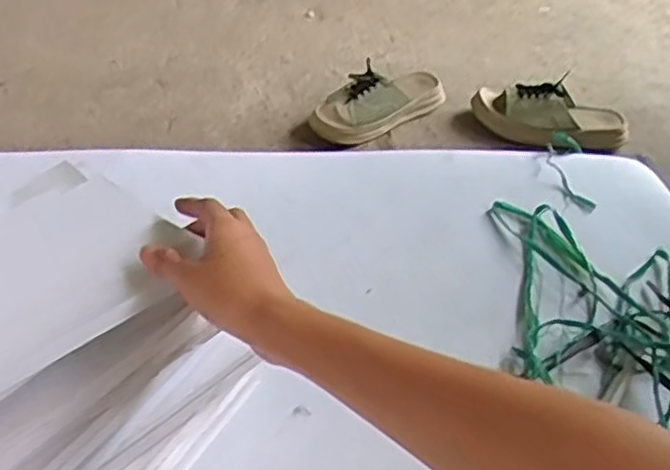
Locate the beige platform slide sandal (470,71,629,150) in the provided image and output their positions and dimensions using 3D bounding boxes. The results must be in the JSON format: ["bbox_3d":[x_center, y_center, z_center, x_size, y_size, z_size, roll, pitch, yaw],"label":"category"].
[{"bbox_3d":[0.340,-0.182,1.110,0.246,0.073,0.109,10,41,4],"label":"beige platform slide sandal"}]

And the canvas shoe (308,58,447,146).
[{"bbox_3d":[0.073,-0.214,1.120,0.228,0.074,0.080,-27,50,-31],"label":"canvas shoe"}]

